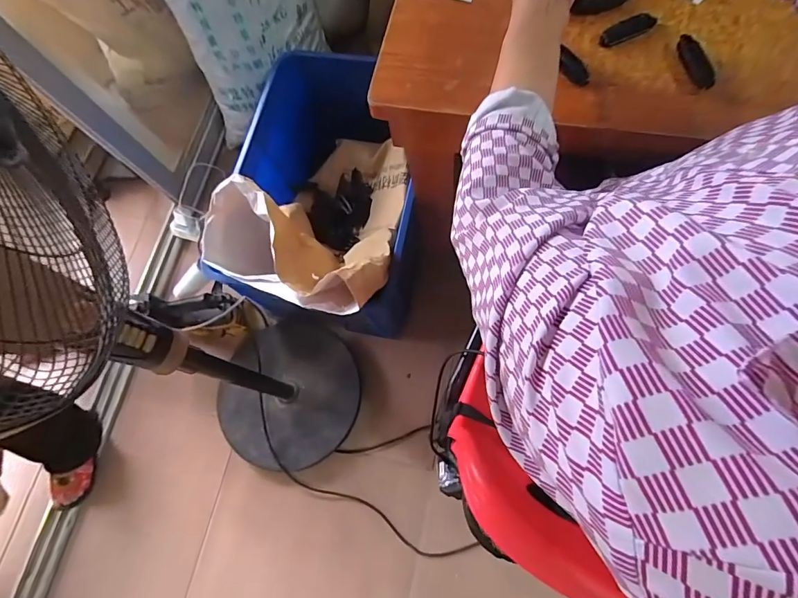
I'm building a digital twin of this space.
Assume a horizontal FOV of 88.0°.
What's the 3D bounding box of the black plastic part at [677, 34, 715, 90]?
[{"bbox_3d":[0.369,-0.295,0.513,0.024,0.010,0.075,-15,73,1],"label":"black plastic part"}]

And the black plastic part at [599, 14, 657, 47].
[{"bbox_3d":[0.305,-0.356,0.546,0.078,0.016,0.021,-26,73,-3],"label":"black plastic part"}]

